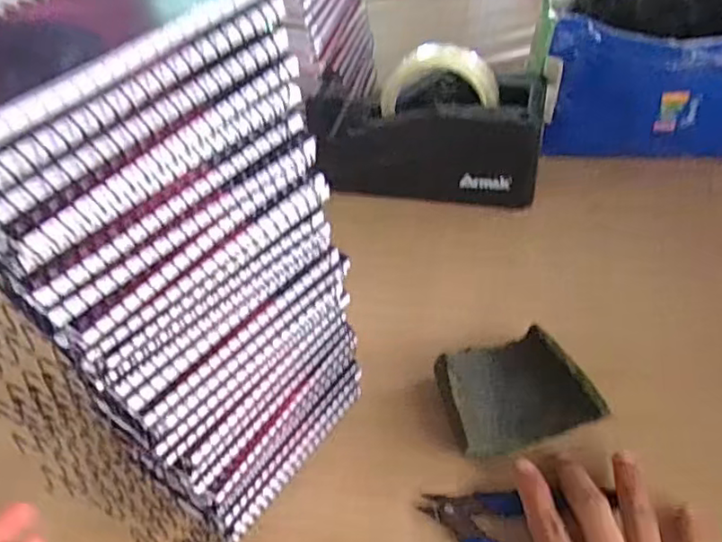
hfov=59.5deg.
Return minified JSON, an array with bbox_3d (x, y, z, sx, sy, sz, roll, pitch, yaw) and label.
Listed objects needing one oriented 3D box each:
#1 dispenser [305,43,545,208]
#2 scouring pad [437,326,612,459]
[{"bbox_3d":[0.056,-0.120,0.527,0.180,0.107,0.078,5,49,12],"label":"dispenser"},{"bbox_3d":[0.096,0.078,0.398,0.085,0.028,0.067,-16,48,-6],"label":"scouring pad"}]

